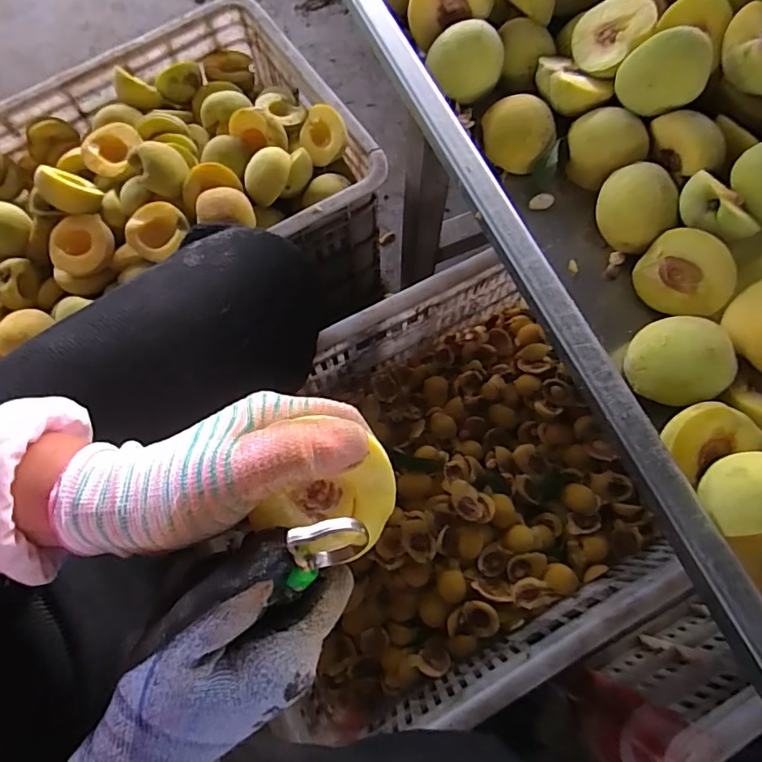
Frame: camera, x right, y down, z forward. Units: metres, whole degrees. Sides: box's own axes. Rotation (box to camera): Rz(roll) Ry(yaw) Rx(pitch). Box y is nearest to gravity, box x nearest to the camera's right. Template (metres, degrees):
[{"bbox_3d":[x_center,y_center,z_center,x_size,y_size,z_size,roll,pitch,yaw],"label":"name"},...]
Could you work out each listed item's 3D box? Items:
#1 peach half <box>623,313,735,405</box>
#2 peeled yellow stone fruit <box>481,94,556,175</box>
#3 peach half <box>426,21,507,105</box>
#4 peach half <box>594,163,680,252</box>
[{"bbox_3d":[0.197,-0.014,0.339,0.058,0.031,0.058,-19,89,39],"label":"peach half"},{"bbox_3d":[0.112,-0.200,0.420,0.056,0.028,0.058,2,95,9],"label":"peeled yellow stone fruit"},{"bbox_3d":[0.069,-0.261,0.419,0.059,0.035,0.053,8,72,3],"label":"peach half"},{"bbox_3d":[0.190,-0.130,0.380,0.048,0.035,0.056,-40,76,-12],"label":"peach half"}]

